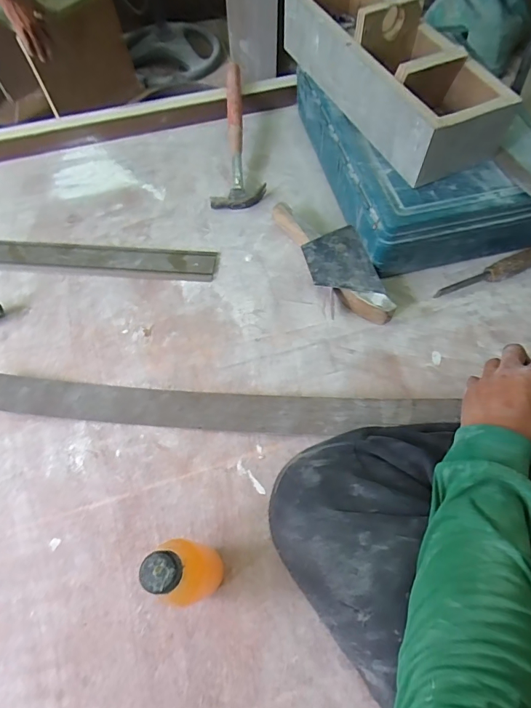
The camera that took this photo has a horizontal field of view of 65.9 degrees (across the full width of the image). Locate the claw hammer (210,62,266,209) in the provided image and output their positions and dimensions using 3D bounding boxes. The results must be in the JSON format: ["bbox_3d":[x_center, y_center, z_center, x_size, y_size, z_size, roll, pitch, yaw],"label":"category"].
[{"bbox_3d":[-0.054,-0.405,0.759,0.093,0.032,0.307,-2,75,1],"label":"claw hammer"}]

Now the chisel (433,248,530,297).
[{"bbox_3d":[0.352,-0.127,0.626,0.197,0.026,0.028,-21,64,-8],"label":"chisel"}]

